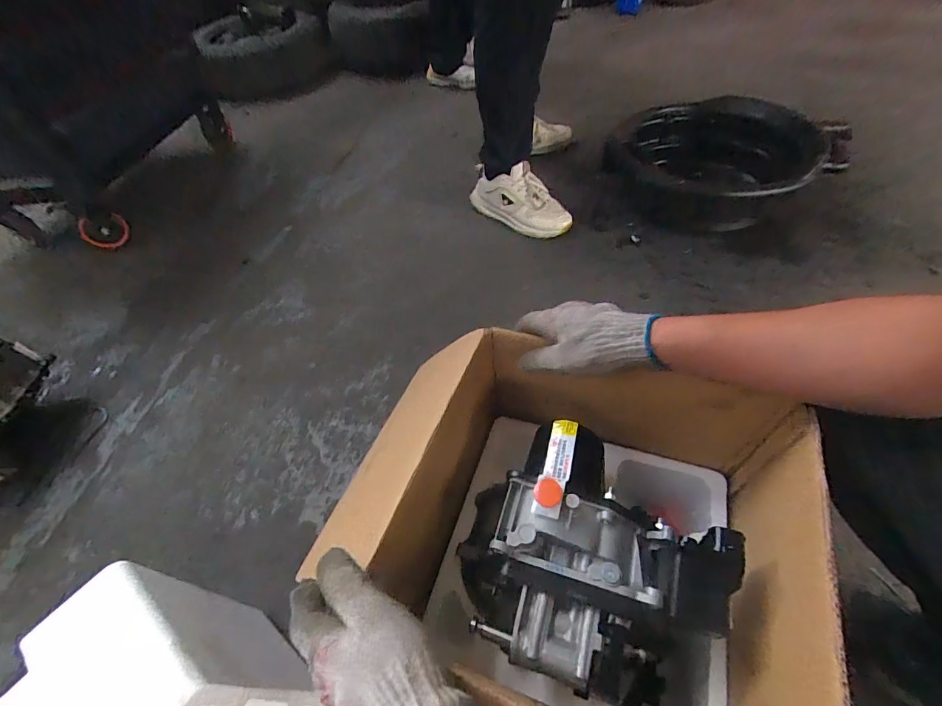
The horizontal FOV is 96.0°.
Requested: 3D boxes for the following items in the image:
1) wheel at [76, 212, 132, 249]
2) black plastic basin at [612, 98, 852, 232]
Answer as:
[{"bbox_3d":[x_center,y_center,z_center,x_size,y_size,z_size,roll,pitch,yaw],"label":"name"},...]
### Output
[{"bbox_3d":[-0.970,-0.322,1.130,0.103,0.087,0.030,-31,55,-20],"label":"wheel"},{"bbox_3d":[0.616,-0.481,1.054,0.403,0.147,0.460,-38,57,-24],"label":"black plastic basin"}]

